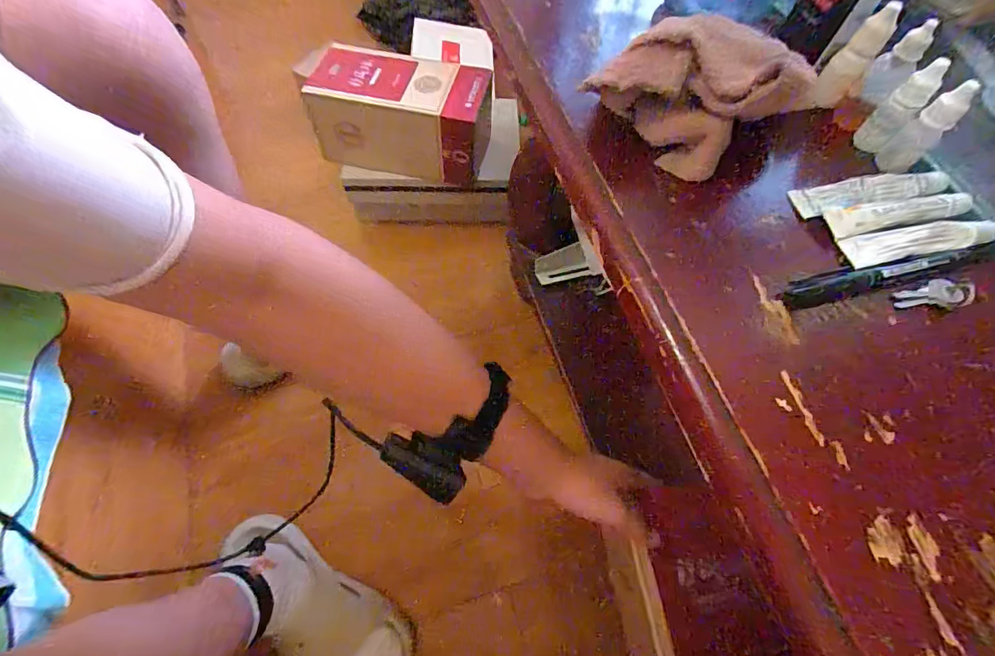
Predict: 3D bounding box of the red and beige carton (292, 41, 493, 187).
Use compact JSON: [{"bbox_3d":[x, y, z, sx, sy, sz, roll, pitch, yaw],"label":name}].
[{"bbox_3d":[-0.160,-0.369,0.776,0.279,0.141,0.140,7,64,2],"label":"red and beige carton"}]

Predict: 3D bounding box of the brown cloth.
[{"bbox_3d":[0.126,-0.151,0.293,0.125,0.065,0.058,31,67,13],"label":"brown cloth"}]

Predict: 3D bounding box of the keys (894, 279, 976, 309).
[{"bbox_3d":[0.257,-0.020,0.266,0.045,0.006,0.016,0,64,-1],"label":"keys"}]

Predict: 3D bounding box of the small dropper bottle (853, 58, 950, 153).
[{"bbox_3d":[0.268,-0.146,0.301,0.016,0.058,0.020,-41,71,-19],"label":"small dropper bottle"}]

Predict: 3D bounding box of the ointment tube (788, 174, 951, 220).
[{"bbox_3d":[0.246,-0.090,0.296,0.098,0.012,0.025,-7,64,-5],"label":"ointment tube"}]

